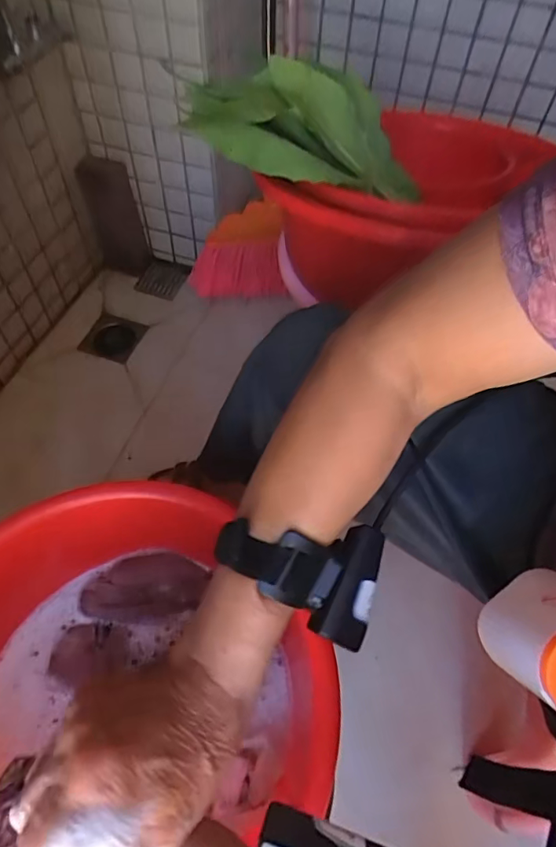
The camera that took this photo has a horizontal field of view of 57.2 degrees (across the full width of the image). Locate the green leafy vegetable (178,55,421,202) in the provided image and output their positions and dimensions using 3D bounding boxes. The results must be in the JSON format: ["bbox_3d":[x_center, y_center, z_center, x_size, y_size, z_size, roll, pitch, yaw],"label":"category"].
[{"bbox_3d":[0.026,-0.273,0.480,0.211,0.088,0.117,-7,58,-6],"label":"green leafy vegetable"}]

